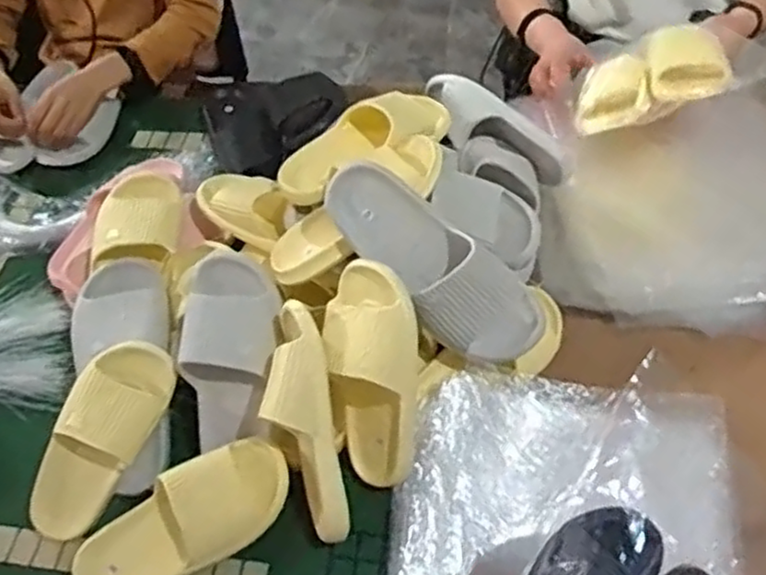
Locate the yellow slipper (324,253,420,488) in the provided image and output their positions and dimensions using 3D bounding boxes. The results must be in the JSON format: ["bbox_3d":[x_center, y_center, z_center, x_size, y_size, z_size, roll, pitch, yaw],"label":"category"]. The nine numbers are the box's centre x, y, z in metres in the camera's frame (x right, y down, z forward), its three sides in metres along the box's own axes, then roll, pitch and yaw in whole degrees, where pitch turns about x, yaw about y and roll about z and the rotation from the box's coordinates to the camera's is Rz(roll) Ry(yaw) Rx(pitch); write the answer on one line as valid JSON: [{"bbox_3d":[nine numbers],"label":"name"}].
[{"bbox_3d":[-0.012,0.099,0.811,0.100,0.084,0.247,-1,100,3],"label":"yellow slipper"}]

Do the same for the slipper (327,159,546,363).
[{"bbox_3d":[0.054,-0.023,0.825,0.295,0.080,0.115,41,105,-6],"label":"slipper"}]

